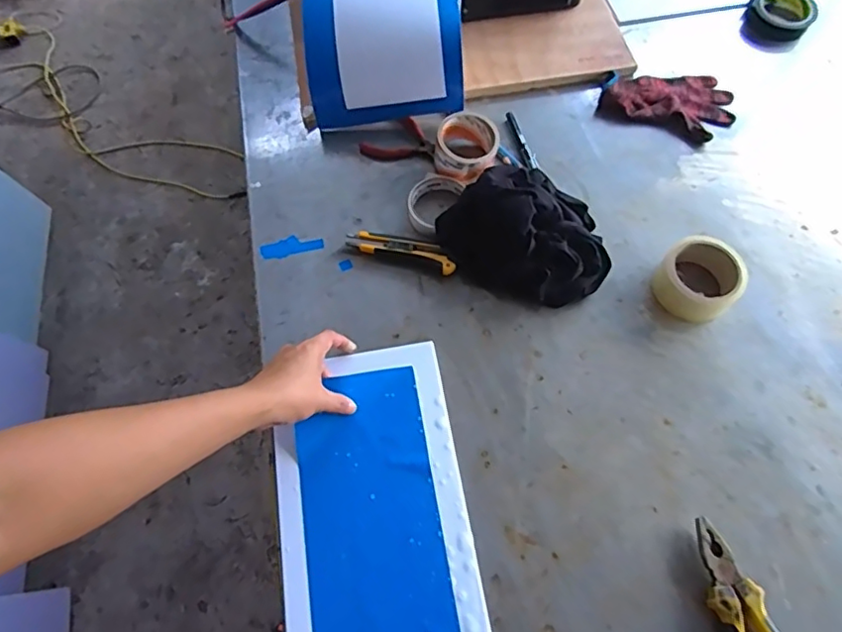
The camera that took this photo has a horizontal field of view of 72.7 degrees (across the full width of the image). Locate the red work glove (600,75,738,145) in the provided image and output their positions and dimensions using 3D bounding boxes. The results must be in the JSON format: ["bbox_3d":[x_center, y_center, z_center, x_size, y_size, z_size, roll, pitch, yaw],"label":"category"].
[{"bbox_3d":[0.376,-0.331,0.867,0.184,0.022,0.124,20,67,11],"label":"red work glove"}]

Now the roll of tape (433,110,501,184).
[{"bbox_3d":[0.064,-0.232,0.808,0.087,0.052,0.100,10,65,6],"label":"roll of tape"}]

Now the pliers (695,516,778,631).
[{"bbox_3d":[0.319,0.298,0.560,0.055,0.026,0.189,-12,65,-4],"label":"pliers"}]

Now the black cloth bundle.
[{"bbox_3d":[0.137,-0.112,0.735,0.220,0.080,0.164,20,67,10],"label":"black cloth bundle"}]

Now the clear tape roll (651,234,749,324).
[{"bbox_3d":[0.348,-0.045,0.716,0.094,0.052,0.095,-1,65,1],"label":"clear tape roll"}]

